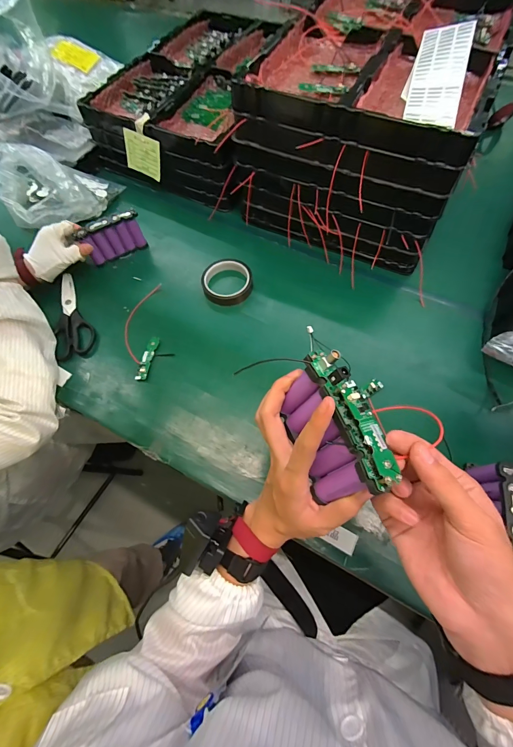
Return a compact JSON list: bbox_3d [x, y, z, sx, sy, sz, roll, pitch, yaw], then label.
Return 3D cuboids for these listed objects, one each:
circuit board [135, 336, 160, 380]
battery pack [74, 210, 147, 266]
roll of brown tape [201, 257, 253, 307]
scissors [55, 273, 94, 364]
[{"bbox_3d":[-0.182,-0.027,0.526,0.017,0.004,0.080,10,66,7],"label":"circuit board"},{"bbox_3d":[-0.269,-0.253,0.594,0.109,0.086,0.017,-28,67,-10],"label":"battery pack"},{"bbox_3d":[-0.055,-0.173,0.584,0.090,0.027,0.087,-1,65,2],"label":"roll of brown tape"},{"bbox_3d":[-0.332,-0.109,0.567,0.060,0.008,0.186,-19,66,-6],"label":"scissors"}]

